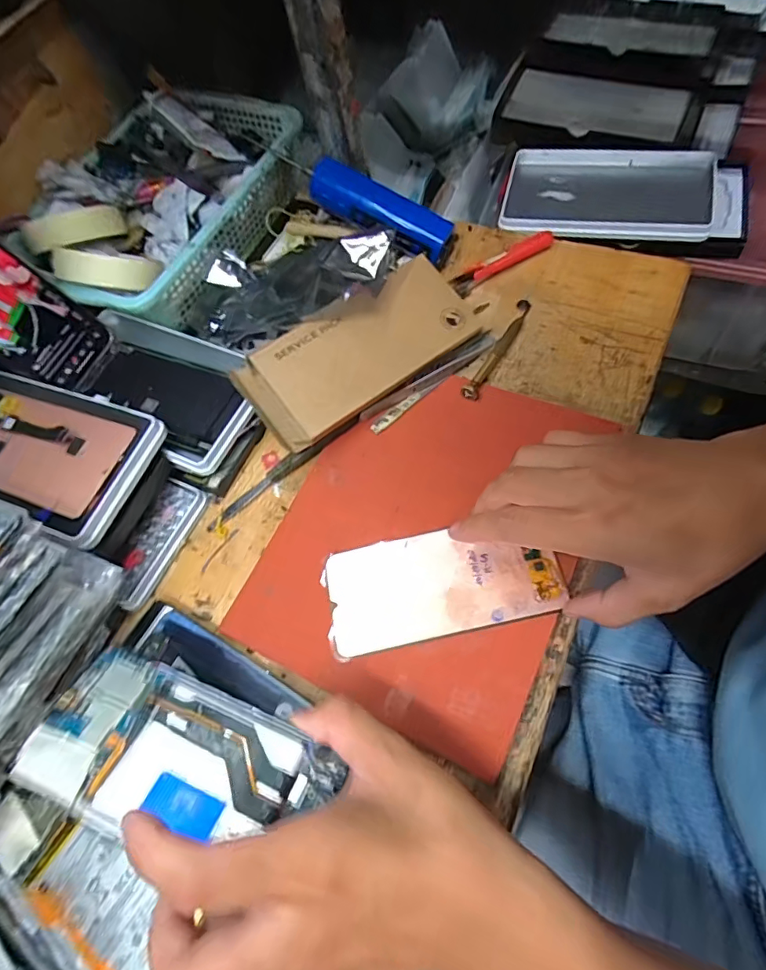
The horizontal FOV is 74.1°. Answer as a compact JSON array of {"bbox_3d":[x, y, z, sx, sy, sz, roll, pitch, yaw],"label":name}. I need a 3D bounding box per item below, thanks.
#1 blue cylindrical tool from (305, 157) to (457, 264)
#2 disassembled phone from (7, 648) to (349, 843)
[{"bbox_3d":[-0.003,-0.248,0.457,0.132,0.029,0.032,27,71,1],"label":"blue cylindrical tool"},{"bbox_3d":[-0.099,0.132,0.247,0.147,0.011,0.071,17,47,14],"label":"disassembled phone"}]

